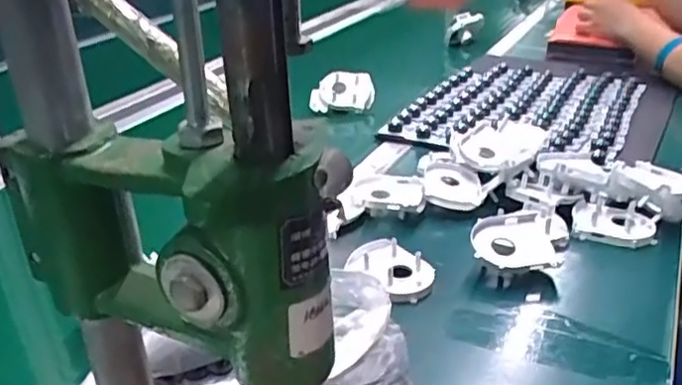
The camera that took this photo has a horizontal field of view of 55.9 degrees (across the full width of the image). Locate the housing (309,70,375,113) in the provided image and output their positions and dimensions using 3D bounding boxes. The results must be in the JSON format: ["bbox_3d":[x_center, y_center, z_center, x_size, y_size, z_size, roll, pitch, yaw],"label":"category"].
[{"bbox_3d":[0.002,-0.166,1.038,0.102,0.064,0.043,0,27,4],"label":"housing"}]

